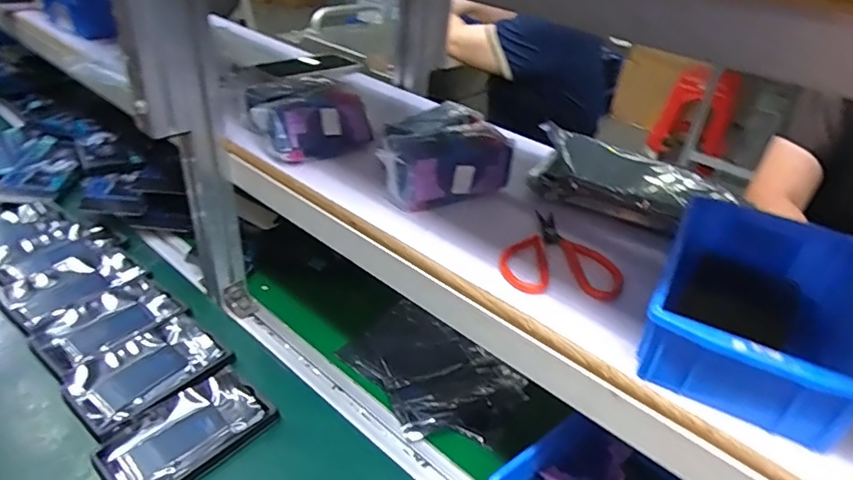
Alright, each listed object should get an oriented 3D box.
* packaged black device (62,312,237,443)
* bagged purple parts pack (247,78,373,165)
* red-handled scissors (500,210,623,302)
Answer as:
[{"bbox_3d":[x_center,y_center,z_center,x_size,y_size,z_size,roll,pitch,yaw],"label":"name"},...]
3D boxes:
[{"bbox_3d":[-0.315,0.151,0.639,0.109,0.018,0.158,27,38,29],"label":"packaged black device"},{"bbox_3d":[-0.142,-0.146,0.648,0.120,0.060,0.112,-21,42,-36],"label":"bagged purple parts pack"},{"bbox_3d":[0.119,0.011,0.507,0.100,0.012,0.124,7,33,2],"label":"red-handled scissors"}]

